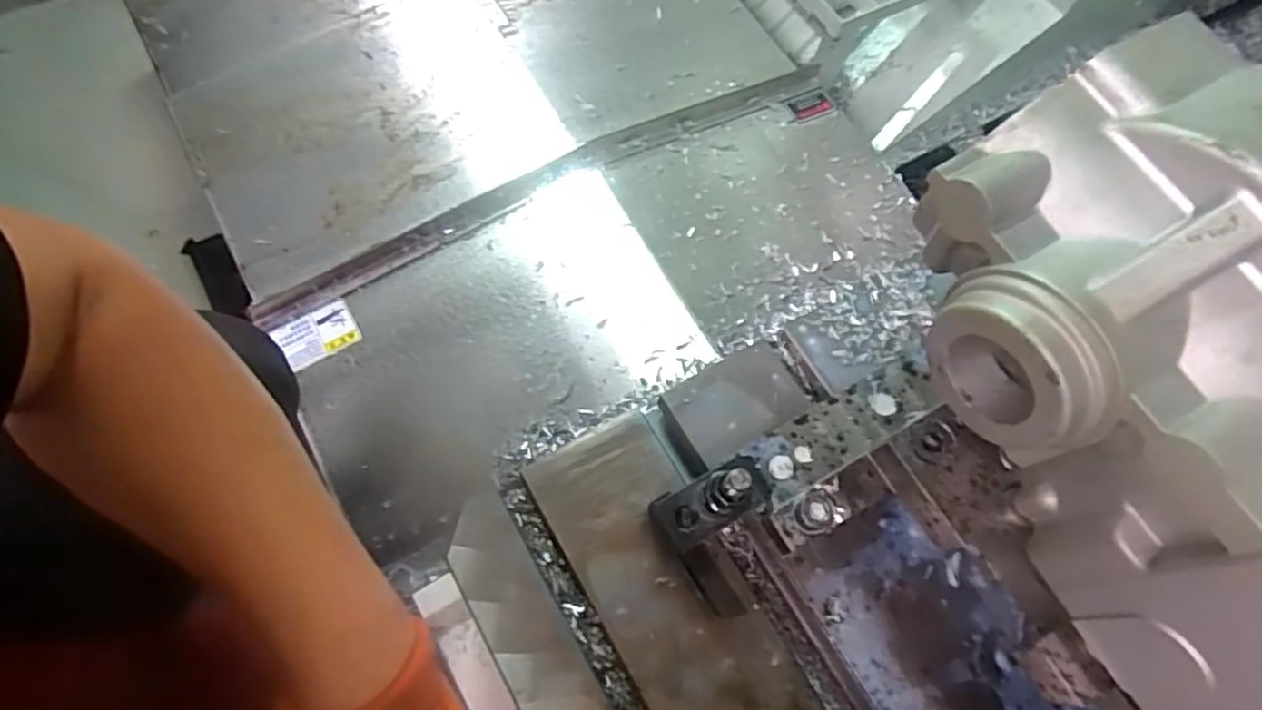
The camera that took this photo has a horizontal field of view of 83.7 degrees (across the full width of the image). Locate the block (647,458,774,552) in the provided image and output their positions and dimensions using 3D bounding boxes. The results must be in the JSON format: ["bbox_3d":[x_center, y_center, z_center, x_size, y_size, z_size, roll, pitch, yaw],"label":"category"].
[{"bbox_3d":[0.059,0.100,0.485,0.079,0.098,0.043,-22,71,-14],"label":"block"}]

